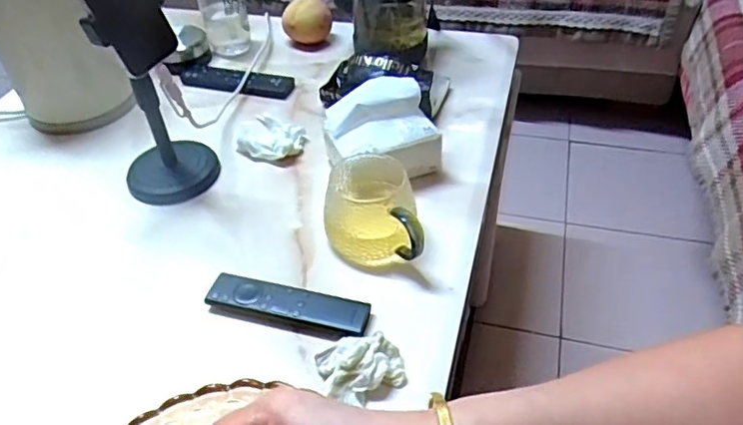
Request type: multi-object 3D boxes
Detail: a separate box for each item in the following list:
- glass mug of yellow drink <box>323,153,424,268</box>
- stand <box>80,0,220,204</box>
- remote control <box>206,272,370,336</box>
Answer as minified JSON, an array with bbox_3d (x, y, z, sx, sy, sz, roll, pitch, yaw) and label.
[{"bbox_3d":[0.004,-0.005,0.616,0.097,0.076,0.101,2,42,7],"label":"glass mug of yellow drink"},{"bbox_3d":[-0.249,-0.148,0.625,0.103,0.295,0.090,-24,45,-21],"label":"stand"},{"bbox_3d":[-0.081,0.088,0.567,0.156,0.017,0.036,9,43,15],"label":"remote control"}]

